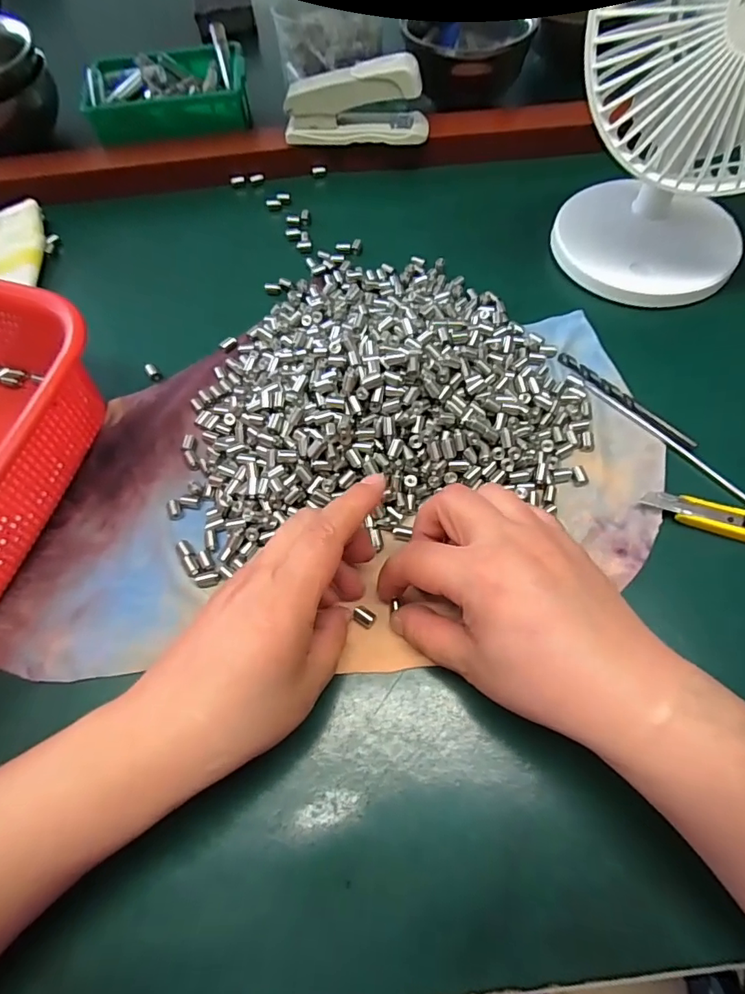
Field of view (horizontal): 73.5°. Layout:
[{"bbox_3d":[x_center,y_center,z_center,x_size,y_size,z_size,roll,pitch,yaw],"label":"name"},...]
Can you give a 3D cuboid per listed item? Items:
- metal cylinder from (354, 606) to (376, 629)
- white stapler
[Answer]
[{"bbox_3d":[-0.004,0.064,0.268,0.012,0.006,0.008,27,67,15],"label":"metal cylinder"},{"bbox_3d":[-0.014,-0.340,0.430,0.121,0.055,0.028,6,63,5],"label":"white stapler"}]

